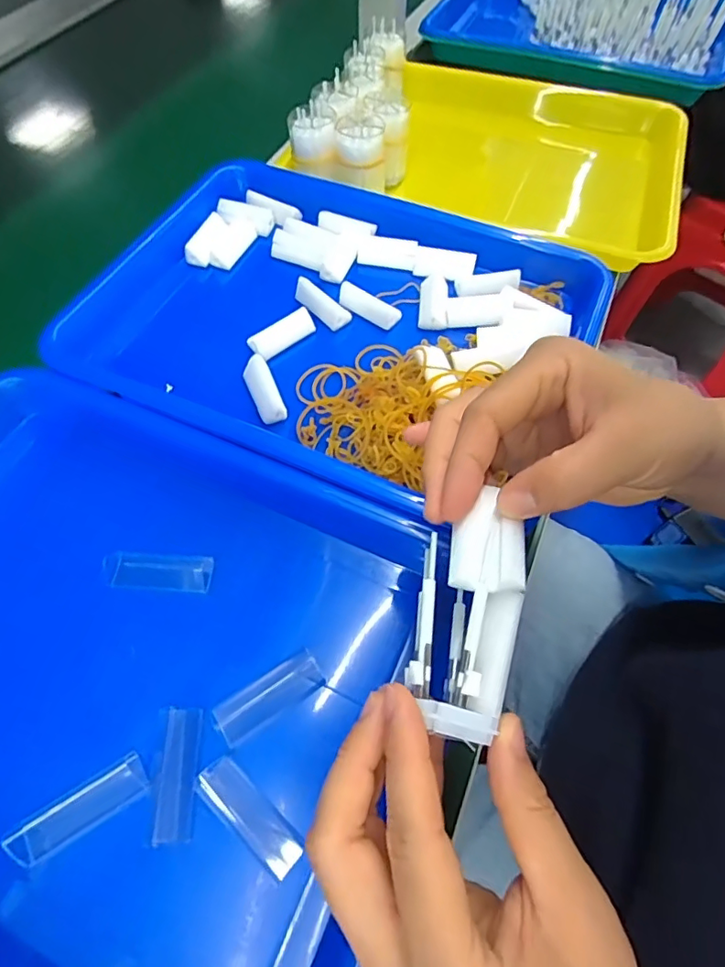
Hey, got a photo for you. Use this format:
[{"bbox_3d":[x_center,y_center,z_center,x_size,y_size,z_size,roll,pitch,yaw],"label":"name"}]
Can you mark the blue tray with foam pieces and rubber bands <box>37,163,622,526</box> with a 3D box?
[{"bbox_3d":[-0.024,-0.115,0.367,0.345,0.045,0.247,21,62,12],"label":"blue tray with foam pieces and rubber bands"}]

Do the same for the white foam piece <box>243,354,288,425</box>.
[{"bbox_3d":[-0.063,-0.060,0.332,0.017,0.013,0.046,-22,62,-12],"label":"white foam piece"}]

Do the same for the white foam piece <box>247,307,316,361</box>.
[{"bbox_3d":[-0.055,-0.102,0.358,0.047,0.017,0.015,-39,67,-20],"label":"white foam piece"}]

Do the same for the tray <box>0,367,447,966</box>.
[{"bbox_3d":[-0.130,0.084,0.261,0.322,0.042,0.243,22,63,12],"label":"tray"}]

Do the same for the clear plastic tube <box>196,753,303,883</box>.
[{"bbox_3d":[-0.050,0.146,0.229,0.054,0.007,0.018,37,67,19],"label":"clear plastic tube"}]

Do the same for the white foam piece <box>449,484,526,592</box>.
[{"bbox_3d":[0.049,0.020,0.202,0.026,0.009,0.043,7,60,4],"label":"white foam piece"}]

